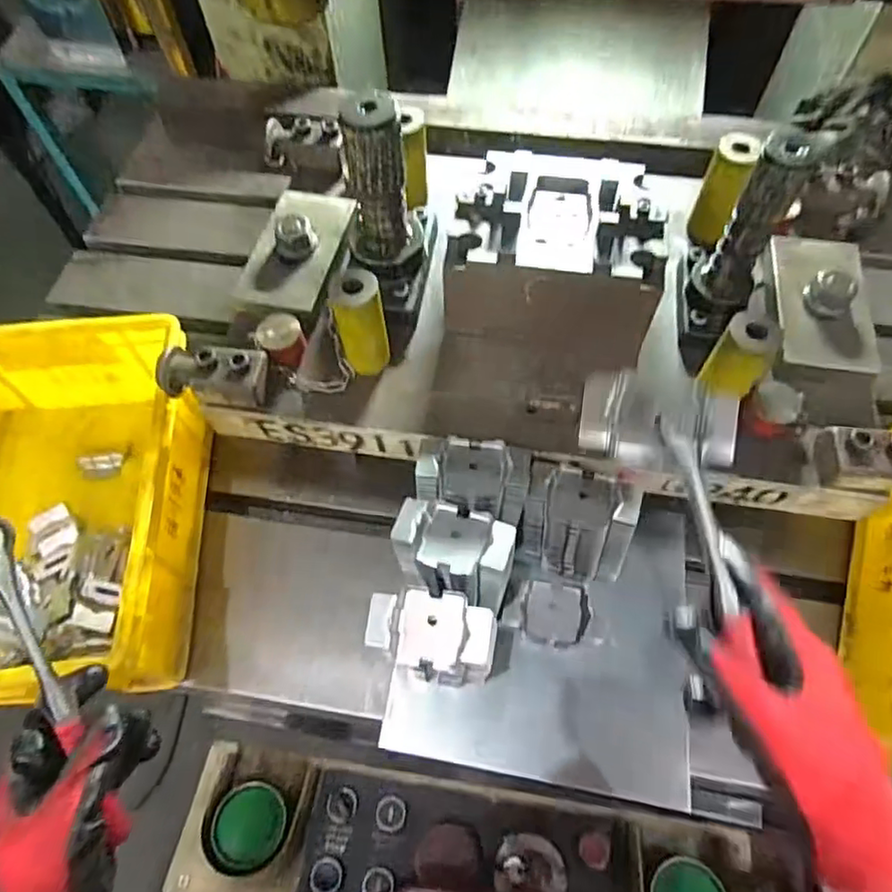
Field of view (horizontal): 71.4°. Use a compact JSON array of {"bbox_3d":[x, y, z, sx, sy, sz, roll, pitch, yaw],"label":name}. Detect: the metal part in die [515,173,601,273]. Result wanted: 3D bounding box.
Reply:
[{"bbox_3d":[0.095,-0.186,0.520,0.062,0.019,0.100,8,62,6],"label":"metal part in die"}]

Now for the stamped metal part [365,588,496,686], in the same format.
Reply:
[{"bbox_3d":[-0.011,0.138,0.451,0.092,0.015,0.062,5,79,13],"label":"stamped metal part"}]

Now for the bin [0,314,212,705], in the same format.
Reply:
[{"bbox_3d":[-0.372,0.057,0.582,0.261,0.134,0.333,-2,61,0],"label":"bin"}]

